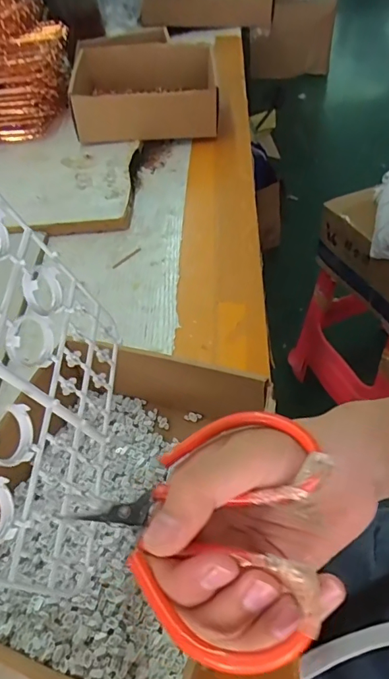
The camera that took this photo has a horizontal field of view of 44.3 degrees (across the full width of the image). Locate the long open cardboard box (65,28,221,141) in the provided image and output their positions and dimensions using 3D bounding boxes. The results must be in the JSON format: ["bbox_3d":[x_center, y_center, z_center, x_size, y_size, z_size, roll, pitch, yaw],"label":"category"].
[{"bbox_3d":[-0.078,-0.392,0.755,0.220,0.075,0.209,-5,49,4],"label":"long open cardboard box"}]

